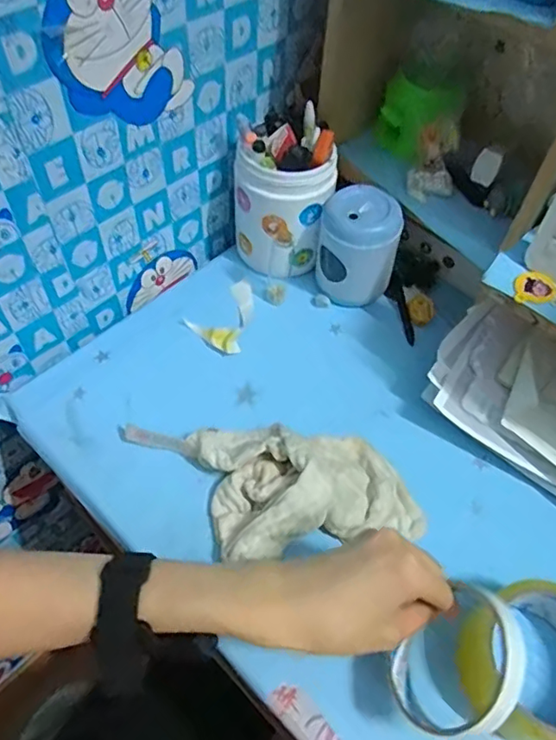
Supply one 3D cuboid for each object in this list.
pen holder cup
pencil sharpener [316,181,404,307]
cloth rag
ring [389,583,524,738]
[{"bbox_3d":[0.006,-0.166,0.530,0.089,0.126,0.085,5,55,0],"label":"pen holder cup"},{"bbox_3d":[0.075,-0.115,0.528,0.071,0.102,0.057,13,55,6],"label":"pencil sharpener"},{"bbox_3d":[0.000,0.084,0.417,0.212,0.046,0.105,-3,55,-6],"label":"cloth rag"},{"bbox_3d":[0.106,0.170,0.325,0.014,0.078,0.085,30,79,-26],"label":"ring"}]

